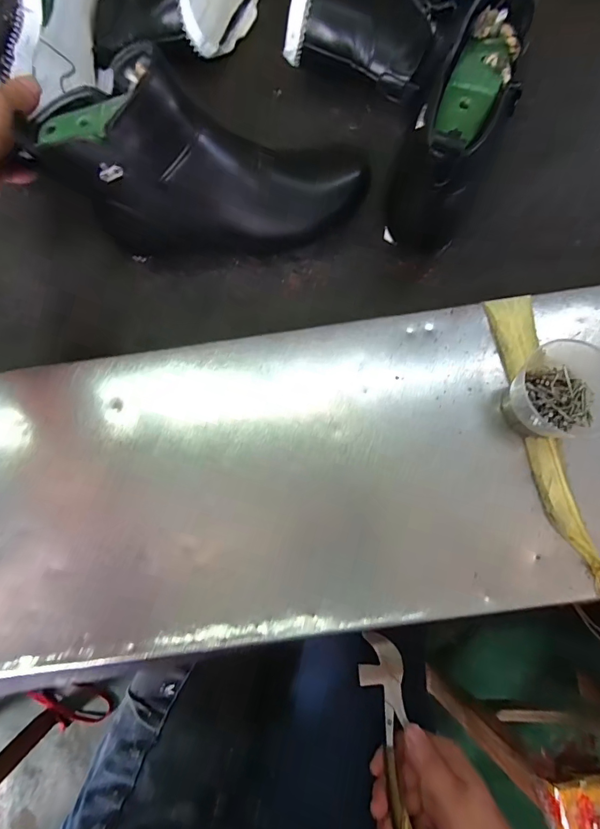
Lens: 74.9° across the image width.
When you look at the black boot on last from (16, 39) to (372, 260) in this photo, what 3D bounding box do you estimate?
[{"bbox_3d":[-0.074,-0.200,0.325,0.256,0.120,0.081,1,71,-17],"label":"black boot on last"}]

